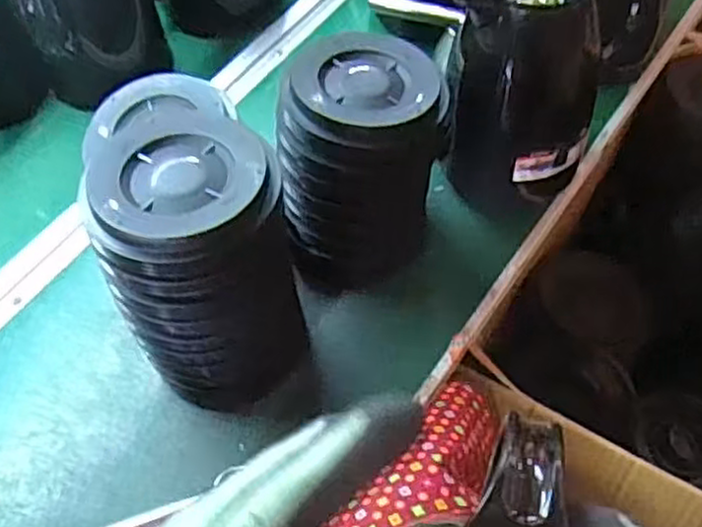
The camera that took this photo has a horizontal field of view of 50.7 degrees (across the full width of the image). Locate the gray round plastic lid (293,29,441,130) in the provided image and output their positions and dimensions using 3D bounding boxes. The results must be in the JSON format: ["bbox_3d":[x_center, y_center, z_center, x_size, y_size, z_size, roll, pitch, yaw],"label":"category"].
[{"bbox_3d":[0.011,-0.138,0.546,0.107,0.013,0.098,13,59,13],"label":"gray round plastic lid"}]

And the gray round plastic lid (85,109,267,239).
[{"bbox_3d":[-0.109,-0.060,0.457,0.103,0.016,0.099,-2,57,4],"label":"gray round plastic lid"}]

